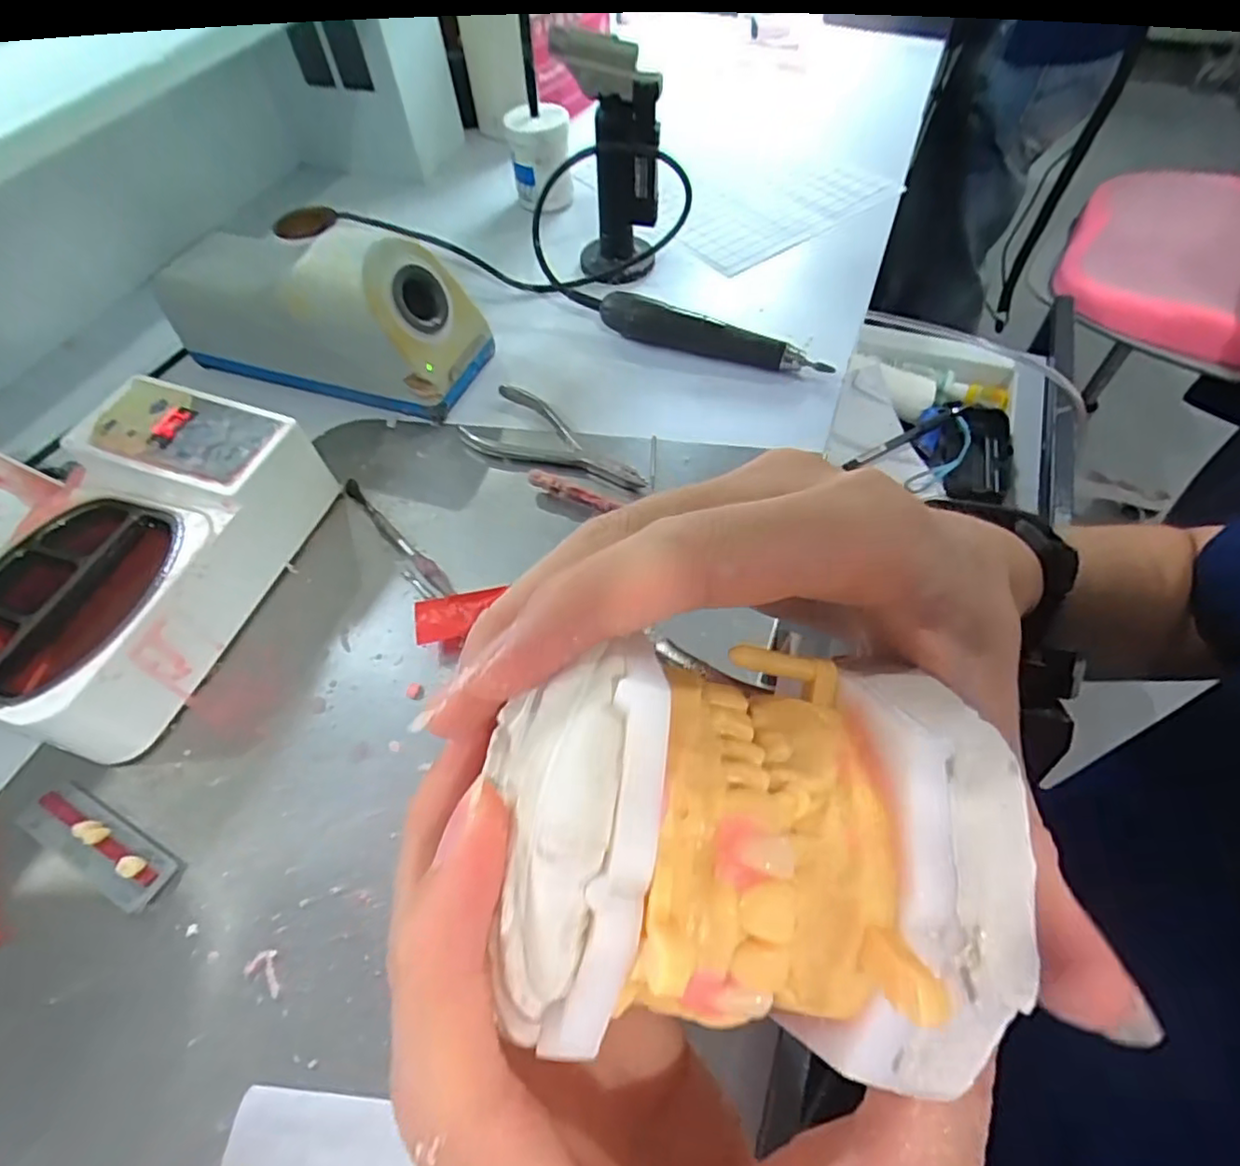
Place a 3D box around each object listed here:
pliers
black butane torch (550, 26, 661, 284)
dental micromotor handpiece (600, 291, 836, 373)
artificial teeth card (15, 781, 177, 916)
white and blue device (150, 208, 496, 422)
[{"bbox_3d":[-0.037,-0.093,0.405,0.130,0.012,0.056,20,60,16],"label":"pliers"},{"bbox_3d":[-0.005,-0.311,0.457,0.065,0.151,0.075,-1,56,3],"label":"black butane torch"},{"bbox_3d":[0.062,-0.174,0.440,0.164,0.030,0.024,23,61,18],"label":"dental micromotor handpiece"},{"bbox_3d":[-0.233,0.114,0.277,0.082,0.011,0.023,22,61,17],"label":"artificial teeth card"},{"bbox_3d":[-0.204,-0.185,0.425,0.206,0.096,0.087,15,59,13],"label":"white and blue device"}]

